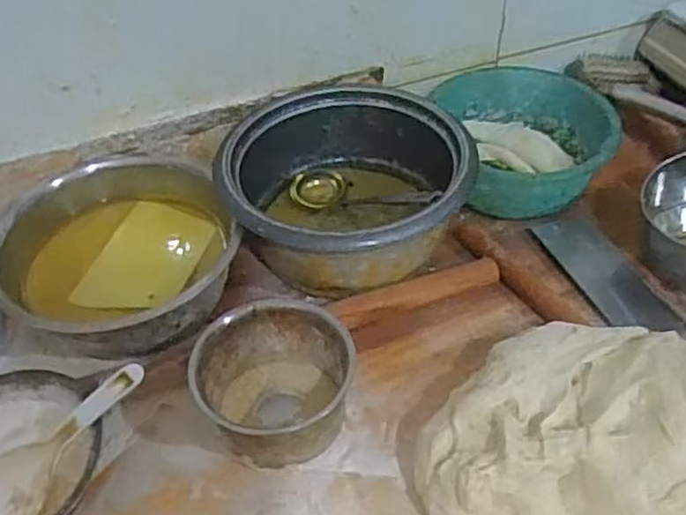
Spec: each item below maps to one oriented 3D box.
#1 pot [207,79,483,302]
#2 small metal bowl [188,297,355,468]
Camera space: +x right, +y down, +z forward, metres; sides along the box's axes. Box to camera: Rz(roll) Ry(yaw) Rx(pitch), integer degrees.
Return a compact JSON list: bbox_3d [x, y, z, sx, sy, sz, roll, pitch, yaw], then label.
[{"bbox_3d":[0.004,-0.066,0.746,0.252,0.114,0.220,4,47,7],"label":"pot"},{"bbox_3d":[-0.057,0.107,0.602,0.117,0.077,0.121,-2,46,2],"label":"small metal bowl"}]

